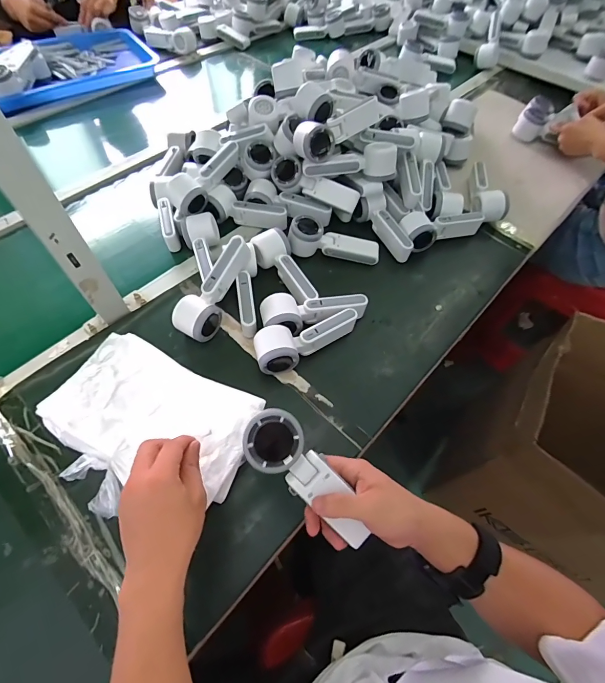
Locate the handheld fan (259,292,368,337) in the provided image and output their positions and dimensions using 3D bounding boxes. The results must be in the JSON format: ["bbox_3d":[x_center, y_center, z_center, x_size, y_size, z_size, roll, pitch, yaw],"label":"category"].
[{"bbox_3d":[0.019,-0.039,0.571,0.164,0.049,0.058,-2,58,-4],"label":"handheld fan"}]

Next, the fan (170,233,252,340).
[{"bbox_3d":[-0.135,-0.082,0.564,0.056,0.054,0.166,27,80,13],"label":"fan"}]

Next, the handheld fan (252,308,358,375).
[{"bbox_3d":[0.011,0.000,0.542,0.164,0.056,0.057,-15,60,-11],"label":"handheld fan"}]

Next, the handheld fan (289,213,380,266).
[{"bbox_3d":[0.056,-0.179,0.665,0.169,0.059,0.047,12,58,-11],"label":"handheld fan"}]

